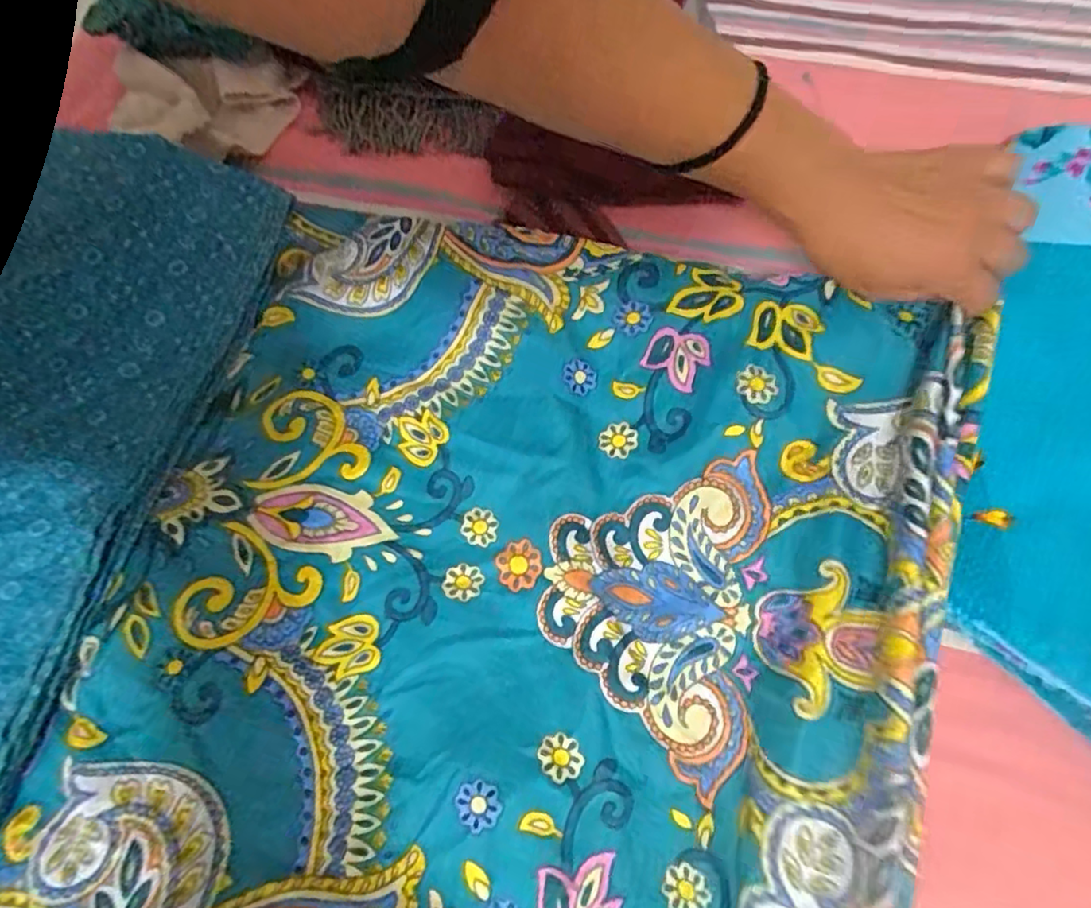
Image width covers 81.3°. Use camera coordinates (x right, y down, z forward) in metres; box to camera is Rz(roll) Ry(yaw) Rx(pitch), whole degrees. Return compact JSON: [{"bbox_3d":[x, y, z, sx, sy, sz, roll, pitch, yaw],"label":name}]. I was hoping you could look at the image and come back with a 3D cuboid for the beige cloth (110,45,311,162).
[{"bbox_3d":[-0.309,-0.323,0.578,0.136,0.048,0.122,19,71,9],"label":"beige cloth"}]

